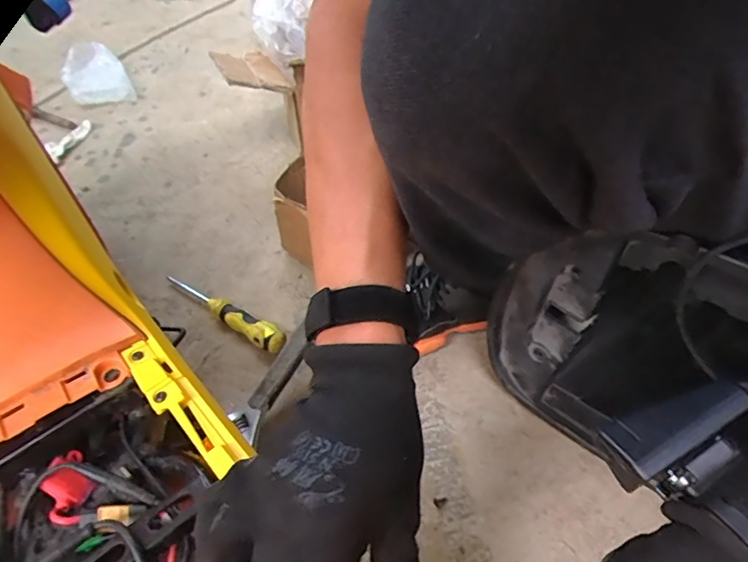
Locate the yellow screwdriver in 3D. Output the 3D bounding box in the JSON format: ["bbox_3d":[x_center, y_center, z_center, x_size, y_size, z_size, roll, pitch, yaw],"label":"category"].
[{"bbox_3d":[-0.182,0.037,0.621,0.188,0.027,0.027,29,58,25],"label":"yellow screwdriver"}]

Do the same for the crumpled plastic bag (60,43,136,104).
[{"bbox_3d":[-0.563,-0.421,1.008,0.115,0.074,0.149,-24,53,-15],"label":"crumpled plastic bag"}]

